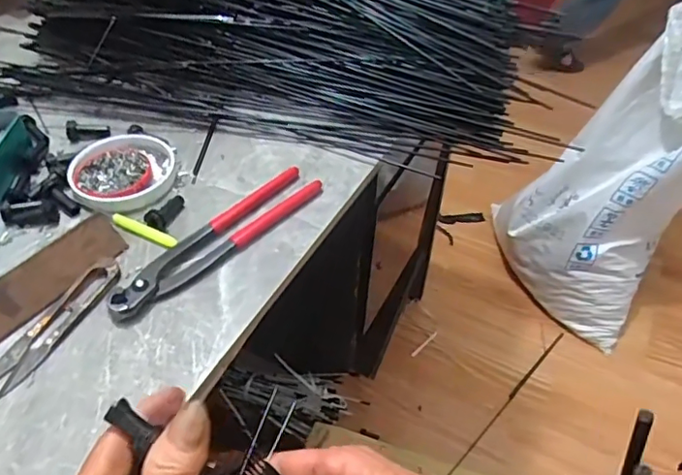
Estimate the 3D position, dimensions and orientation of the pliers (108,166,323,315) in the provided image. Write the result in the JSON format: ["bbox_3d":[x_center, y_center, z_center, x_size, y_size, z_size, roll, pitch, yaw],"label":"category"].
[{"bbox_3d":[-0.093,-0.002,0.439,0.035,0.016,0.193,31,55,26],"label":"pliers"}]

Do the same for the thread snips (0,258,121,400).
[{"bbox_3d":[-0.200,0.059,0.387,0.028,0.007,0.119,20,50,17],"label":"thread snips"}]

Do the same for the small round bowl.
[{"bbox_3d":[-0.197,-0.060,0.501,0.083,0.018,0.089,0,47,0],"label":"small round bowl"}]

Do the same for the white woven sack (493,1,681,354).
[{"bbox_3d":[0.627,-0.160,1.192,0.223,0.733,0.355,5,33,-49],"label":"white woven sack"}]

